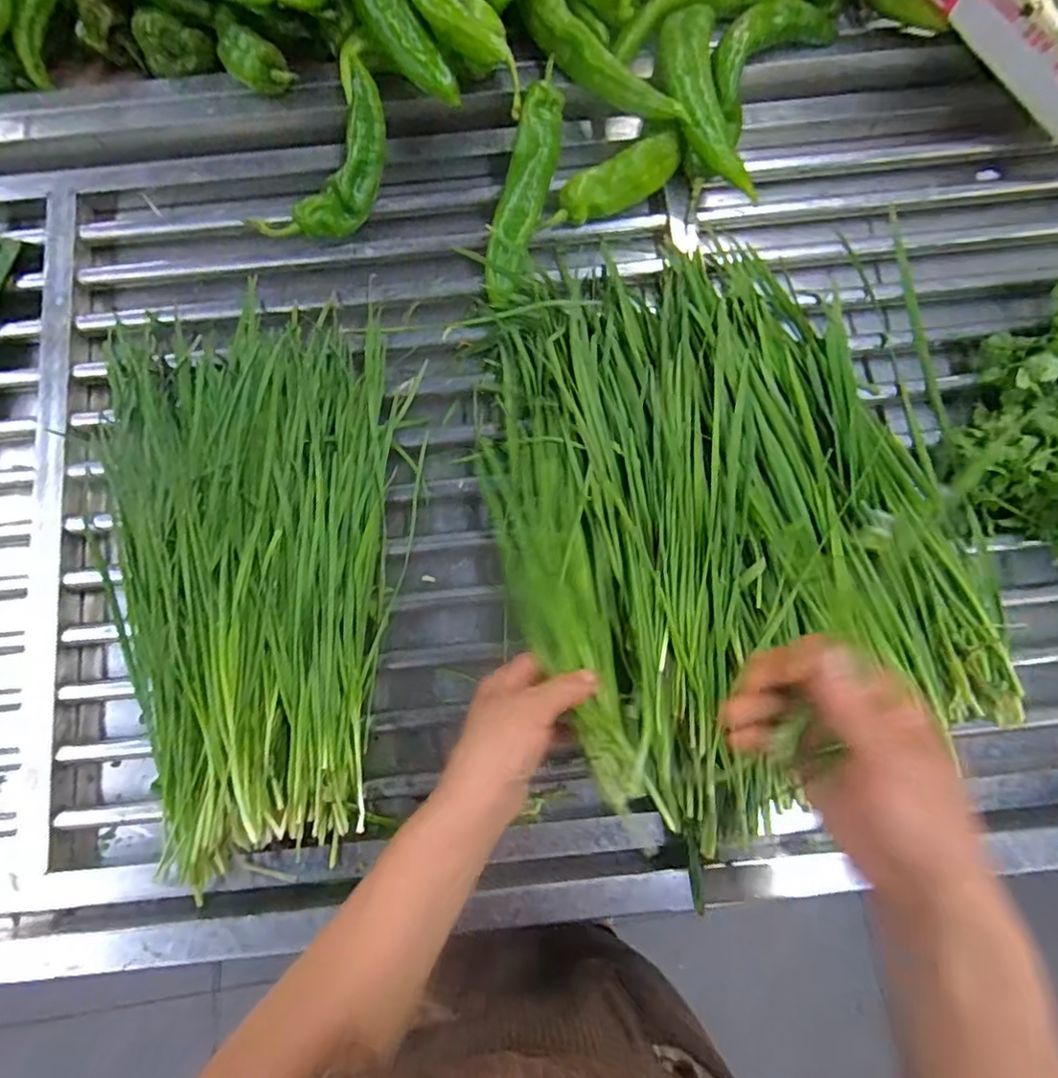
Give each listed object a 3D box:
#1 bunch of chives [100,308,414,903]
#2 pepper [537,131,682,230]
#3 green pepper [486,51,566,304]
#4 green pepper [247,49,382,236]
[{"bbox_3d":[-0.222,0.017,0.454,0.240,0.053,0.418,-5,72,-1],"label":"bunch of chives"},{"bbox_3d":[0.074,-0.309,0.510,0.129,0.036,0.029,-26,74,-7],"label":"pepper"},{"bbox_3d":[-0.002,-0.309,0.509,0.036,0.026,0.213,14,88,5],"label":"green pepper"},{"bbox_3d":[-0.167,-0.326,0.514,0.064,0.043,0.163,32,99,10],"label":"green pepper"}]

